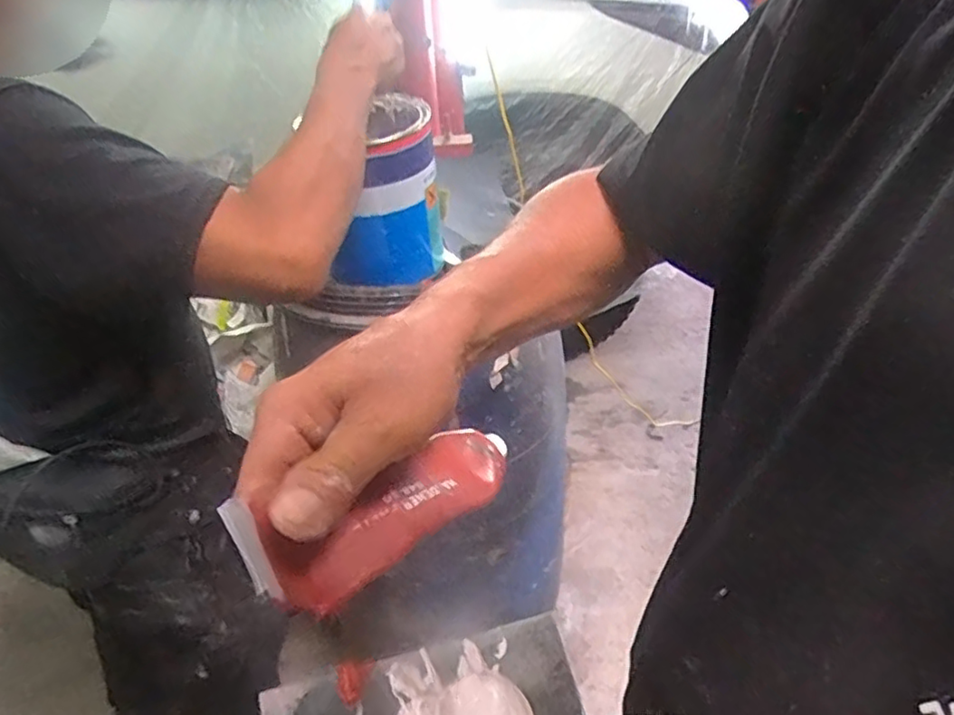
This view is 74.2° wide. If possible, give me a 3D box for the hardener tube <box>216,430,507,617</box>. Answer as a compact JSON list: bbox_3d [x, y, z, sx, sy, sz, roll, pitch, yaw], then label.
[{"bbox_3d":[-0.034,0.065,0.296,0.041,0.031,0.170,21,20,28],"label":"hardener tube"}]

